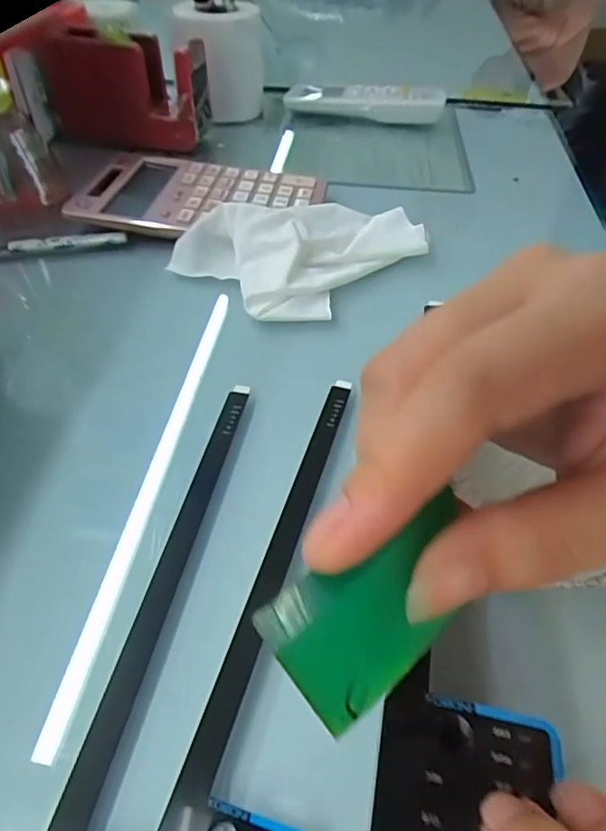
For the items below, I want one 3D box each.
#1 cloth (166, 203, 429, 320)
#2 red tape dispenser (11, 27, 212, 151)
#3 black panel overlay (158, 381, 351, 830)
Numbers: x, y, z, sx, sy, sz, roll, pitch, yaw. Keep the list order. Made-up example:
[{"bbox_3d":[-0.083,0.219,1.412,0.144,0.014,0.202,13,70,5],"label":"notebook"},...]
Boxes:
[{"bbox_3d":[-0.006,-0.118,0.363,0.128,0.029,0.129,31,53,24],"label":"cloth"},{"bbox_3d":[-0.164,-0.300,0.496,0.155,0.080,0.070,3,47,3],"label":"red tape dispenser"},{"bbox_3d":[0.002,0.065,0.209,0.045,0.004,0.219,12,47,9],"label":"black panel overlay"}]

